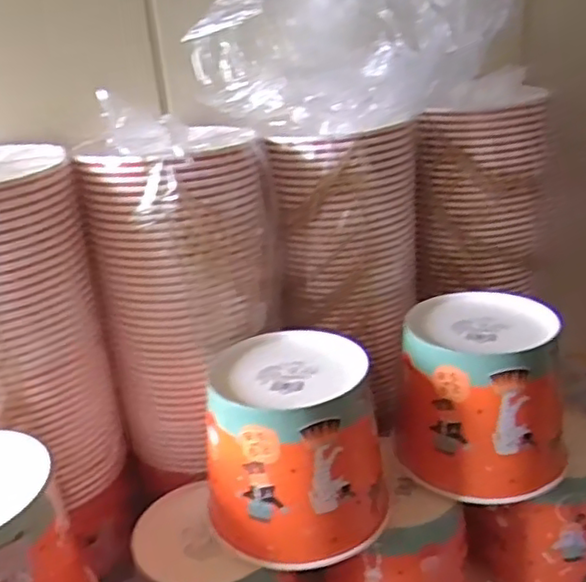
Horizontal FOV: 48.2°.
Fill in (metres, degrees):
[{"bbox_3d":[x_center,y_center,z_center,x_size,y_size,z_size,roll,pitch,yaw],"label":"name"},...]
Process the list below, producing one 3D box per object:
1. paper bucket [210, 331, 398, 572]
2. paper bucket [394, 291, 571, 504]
[{"bbox_3d":[0.000,0.124,0.550,0.136,0.129,0.145,-6,23,-4],"label":"paper bucket"},{"bbox_3d":[0.168,0.095,0.592,0.145,0.133,0.129,2,24,14],"label":"paper bucket"}]

